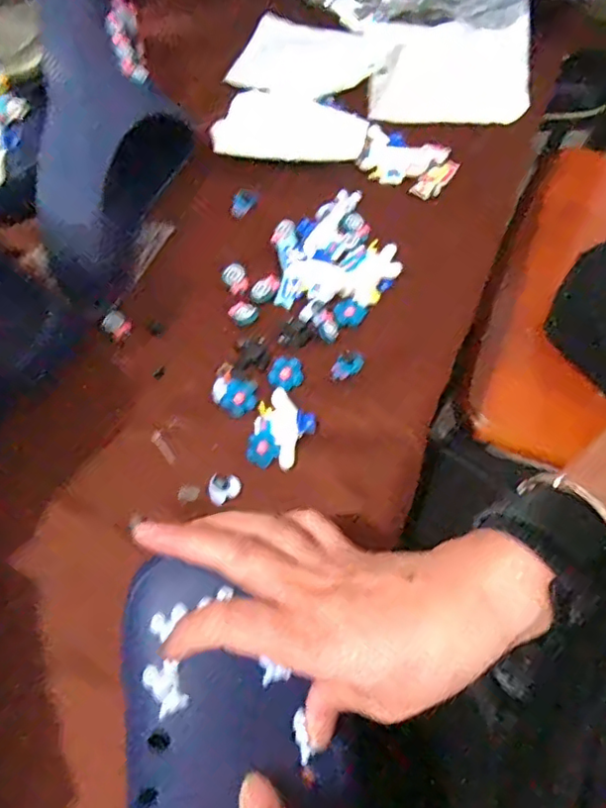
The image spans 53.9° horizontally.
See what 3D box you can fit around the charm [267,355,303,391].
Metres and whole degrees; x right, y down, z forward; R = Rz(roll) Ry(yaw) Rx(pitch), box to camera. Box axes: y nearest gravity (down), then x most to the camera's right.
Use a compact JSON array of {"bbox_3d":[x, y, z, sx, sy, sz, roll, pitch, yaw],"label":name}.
[{"bbox_3d":[-0.012,-0.023,0.440,0.025,0.004,0.025,0,66,0],"label":"charm"}]

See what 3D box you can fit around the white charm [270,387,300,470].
[{"bbox_3d":[-0.013,0.016,0.426,0.019,0.006,0.061,-1,66,0],"label":"white charm"}]

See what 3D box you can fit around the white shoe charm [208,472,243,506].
[{"bbox_3d":[-0.055,0.057,0.414,0.023,0.007,0.022,0,66,0],"label":"white shoe charm"}]

